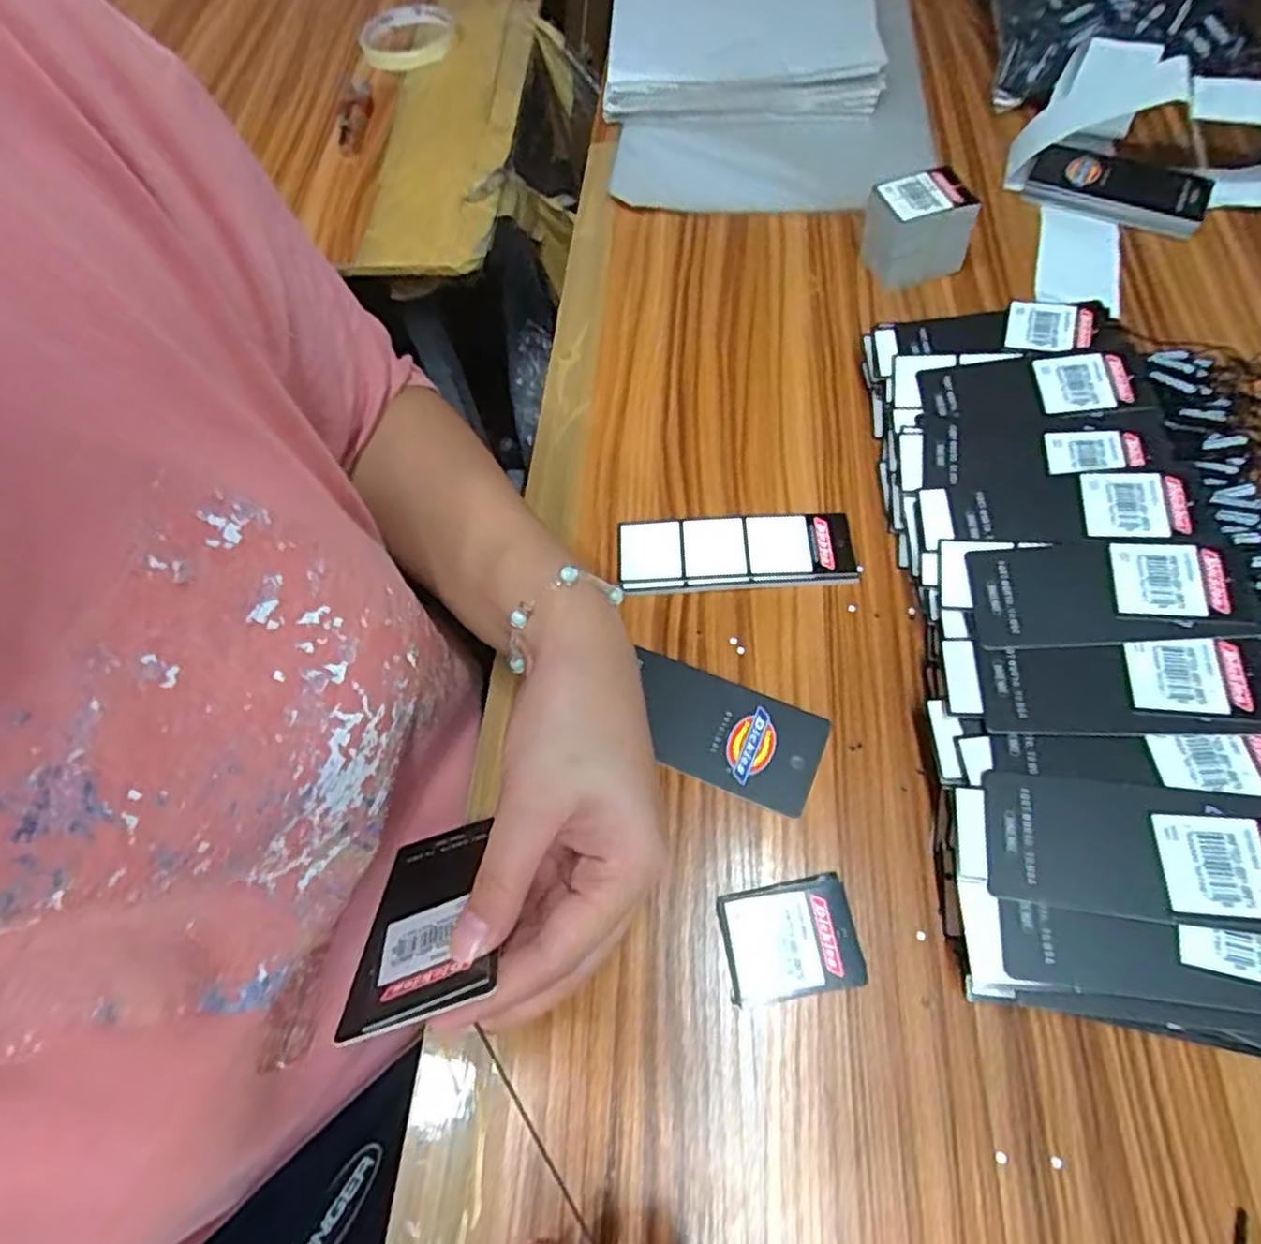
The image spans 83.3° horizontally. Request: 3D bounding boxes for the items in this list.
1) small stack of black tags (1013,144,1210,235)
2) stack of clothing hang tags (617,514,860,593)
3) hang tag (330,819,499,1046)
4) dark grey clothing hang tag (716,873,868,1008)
[{"bbox_3d":[0.326,-0.291,0.473,0.107,0.015,0.059,31,69,18],"label":"small stack of black tags"},{"bbox_3d":[0.053,-0.036,0.369,0.119,0.008,0.041,-2,62,3],"label":"stack of clothing hang tags"},{"bbox_3d":[-0.070,0.104,0.247,0.044,0.091,0.004,-15,107,-4],"label":"hang tag"},{"bbox_3d":[0.063,0.126,0.282,0.051,0.007,0.041,-10,62,-1],"label":"dark grey clothing hang tag"}]

